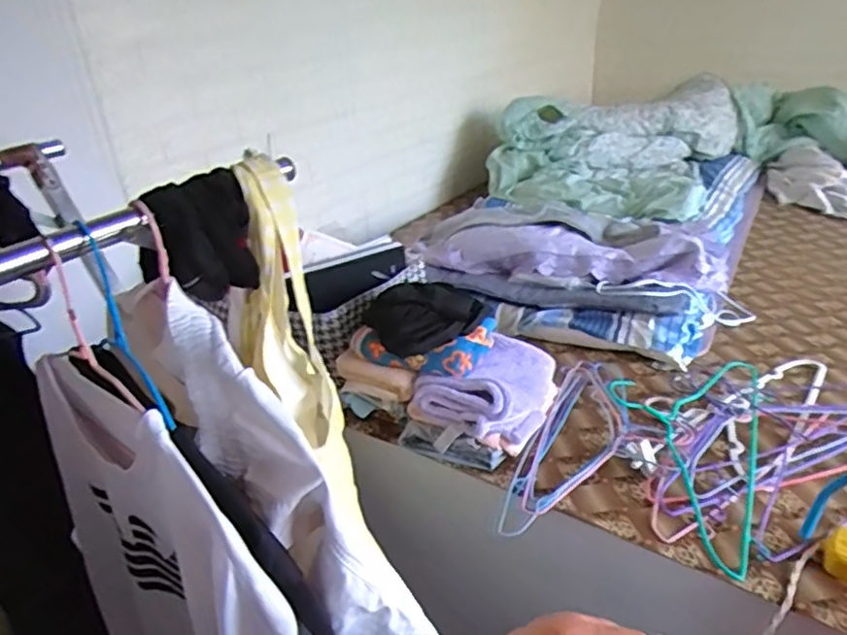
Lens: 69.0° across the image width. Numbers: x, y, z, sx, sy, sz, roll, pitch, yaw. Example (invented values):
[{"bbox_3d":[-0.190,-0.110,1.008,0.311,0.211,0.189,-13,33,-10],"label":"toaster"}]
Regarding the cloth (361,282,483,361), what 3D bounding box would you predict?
[{"bbox_3d":[0.004,-0.011,1.016,0.184,0.057,0.182,-12,28,-13],"label":"cloth"}]

